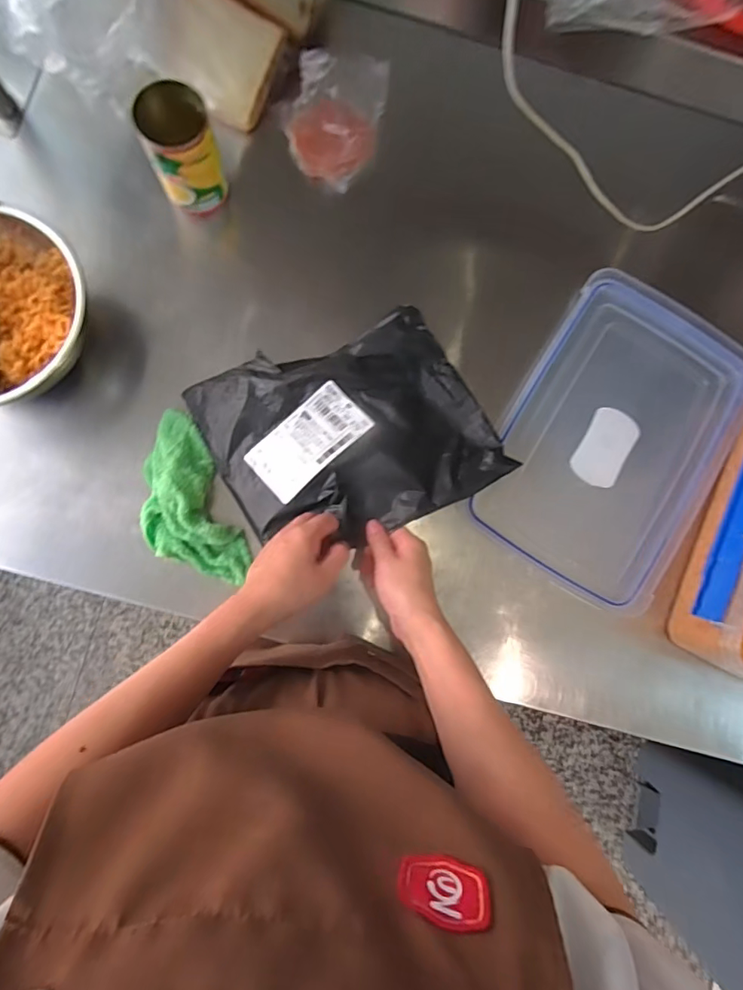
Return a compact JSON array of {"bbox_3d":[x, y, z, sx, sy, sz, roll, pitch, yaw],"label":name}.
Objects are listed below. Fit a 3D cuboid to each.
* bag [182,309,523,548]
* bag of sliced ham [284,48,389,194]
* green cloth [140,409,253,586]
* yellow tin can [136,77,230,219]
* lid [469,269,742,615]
[{"bbox_3d":[-0.027,-0.069,0.541,0.293,0.057,0.235,-24,87,-5],"label":"bag"},{"bbox_3d":[-0.040,-0.431,0.569,0.121,0.073,0.109,-2,85,-4],"label":"bag of sliced ham"},{"bbox_3d":[-0.206,0.009,0.528,0.091,0.040,0.192,-22,87,-5],"label":"green cloth"},{"bbox_3d":[-0.204,-0.373,0.545,0.070,0.111,0.070,0,85,-4],"label":"yellow tin can"},{"bbox_3d":[0.294,-0.072,0.590,0.246,0.023,0.372,30,84,-1],"label":"lid"}]

